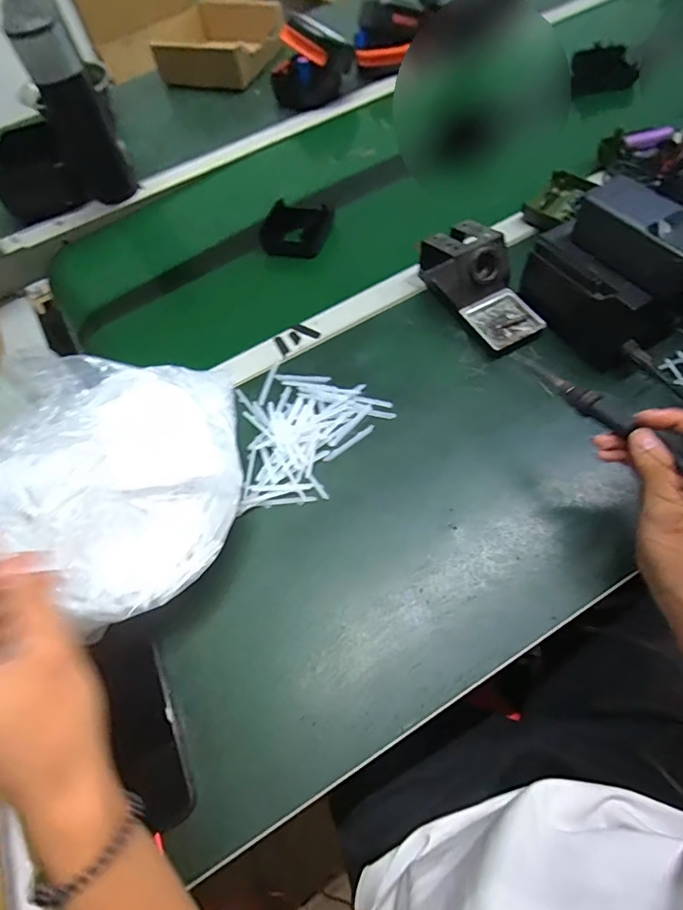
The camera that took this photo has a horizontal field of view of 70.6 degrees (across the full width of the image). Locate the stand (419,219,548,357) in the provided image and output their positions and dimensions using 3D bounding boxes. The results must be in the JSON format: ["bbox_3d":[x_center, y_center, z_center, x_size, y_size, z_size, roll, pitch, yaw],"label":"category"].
[{"bbox_3d":[0.162,-0.199,0.559,0.075,0.077,0.163,-28,62,-11],"label":"stand"}]

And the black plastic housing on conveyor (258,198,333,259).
[{"bbox_3d":[-0.065,-0.319,0.682,0.084,0.035,0.089,18,65,13],"label":"black plastic housing on conveyor"}]

